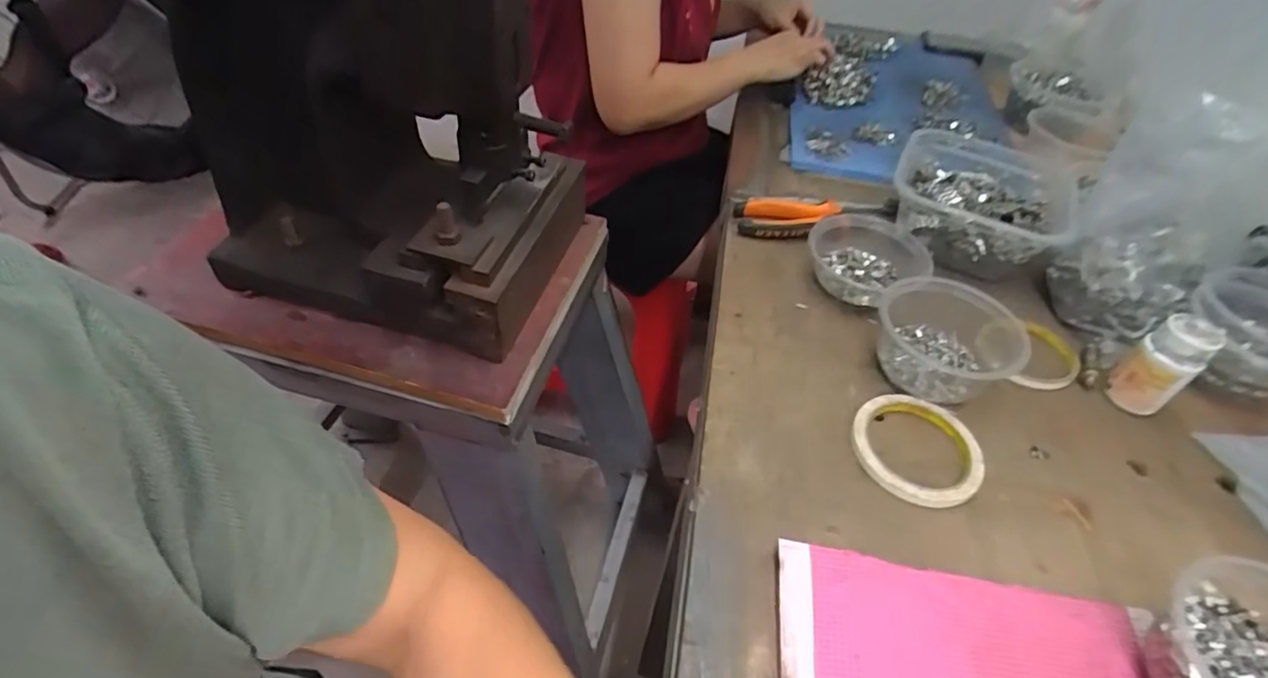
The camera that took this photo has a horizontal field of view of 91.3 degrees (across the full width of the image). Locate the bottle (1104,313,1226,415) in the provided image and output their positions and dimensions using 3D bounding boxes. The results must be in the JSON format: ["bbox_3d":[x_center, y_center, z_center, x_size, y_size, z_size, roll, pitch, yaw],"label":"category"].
[{"bbox_3d":[0.442,0.020,0.516,0.045,0.074,0.040,-23,51,-25],"label":"bottle"}]

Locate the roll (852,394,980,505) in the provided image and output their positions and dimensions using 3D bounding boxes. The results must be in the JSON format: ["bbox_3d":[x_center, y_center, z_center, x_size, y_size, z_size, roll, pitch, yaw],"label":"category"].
[{"bbox_3d":[0.223,0.083,0.484,0.097,0.009,0.097,2,45,-2],"label":"roll"}]

